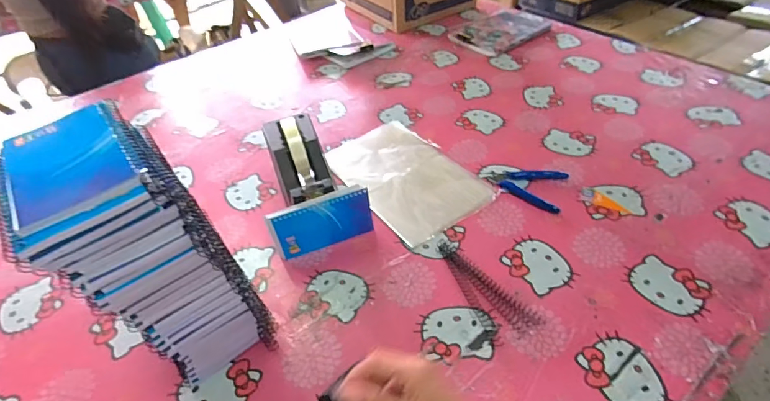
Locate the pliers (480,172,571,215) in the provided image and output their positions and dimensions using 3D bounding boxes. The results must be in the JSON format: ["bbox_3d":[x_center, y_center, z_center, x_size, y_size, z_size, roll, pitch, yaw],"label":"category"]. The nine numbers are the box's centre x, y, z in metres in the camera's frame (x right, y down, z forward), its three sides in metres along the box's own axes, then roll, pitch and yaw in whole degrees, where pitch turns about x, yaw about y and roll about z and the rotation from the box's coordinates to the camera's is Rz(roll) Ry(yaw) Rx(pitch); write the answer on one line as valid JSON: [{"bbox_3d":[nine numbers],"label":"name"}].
[{"bbox_3d":[0.213,-0.027,0.641,0.121,0.010,0.089,17,50,20],"label":"pliers"}]

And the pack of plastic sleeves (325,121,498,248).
[{"bbox_3d":[0.032,-0.047,0.678,0.170,0.007,0.265,-29,51,-21],"label":"pack of plastic sleeves"}]

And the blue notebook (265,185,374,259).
[{"bbox_3d":[-0.083,0.032,0.559,0.133,0.080,0.007,-17,36,-10],"label":"blue notebook"}]

